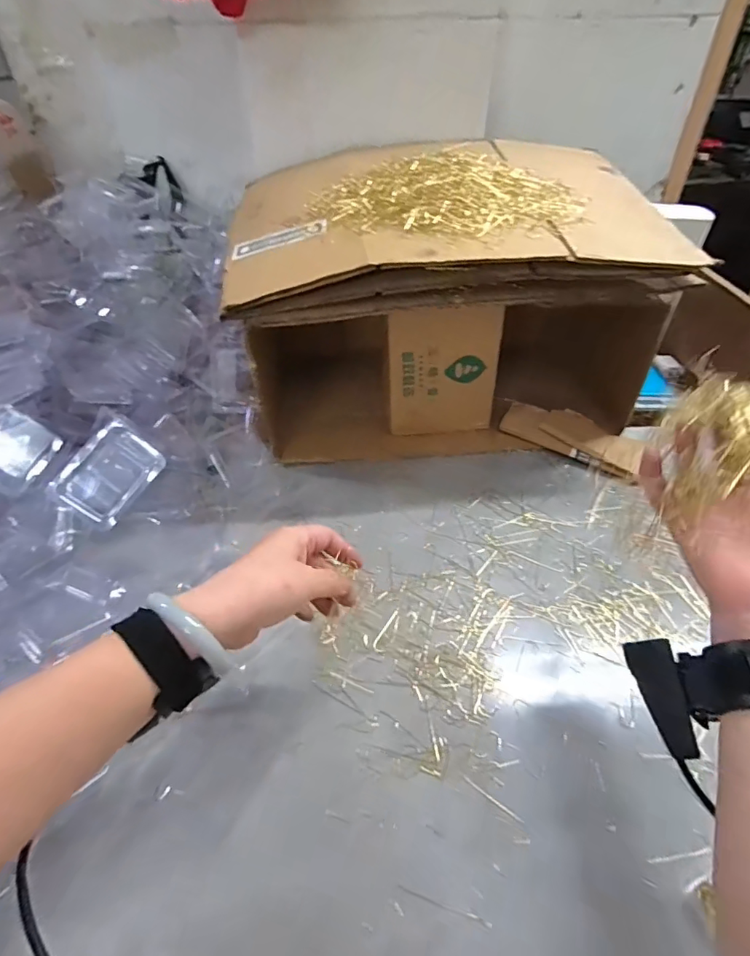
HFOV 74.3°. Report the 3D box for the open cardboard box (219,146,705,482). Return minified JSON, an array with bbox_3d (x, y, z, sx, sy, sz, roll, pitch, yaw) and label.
[{"bbox_3d":[0.092,-0.219,0.688,0.534,0.350,0.334,-2,42,0],"label":"open cardboard box"}]

